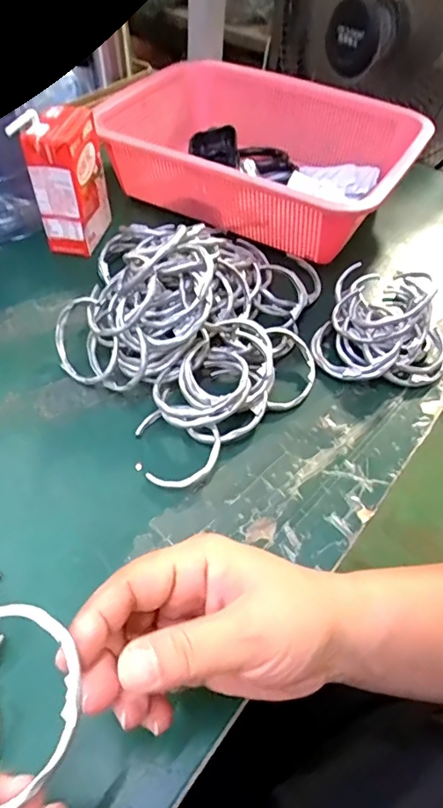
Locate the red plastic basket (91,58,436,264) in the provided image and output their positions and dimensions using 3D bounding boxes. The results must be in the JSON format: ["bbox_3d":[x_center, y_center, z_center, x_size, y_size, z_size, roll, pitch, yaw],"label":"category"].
[{"bbox_3d":[0.047,-0.255,0.532,0.282,0.082,0.204,30,55,19],"label":"red plastic basket"}]

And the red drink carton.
[{"bbox_3d":[-0.136,-0.198,0.467,0.043,0.112,0.077,13,51,7],"label":"red drink carton"}]

